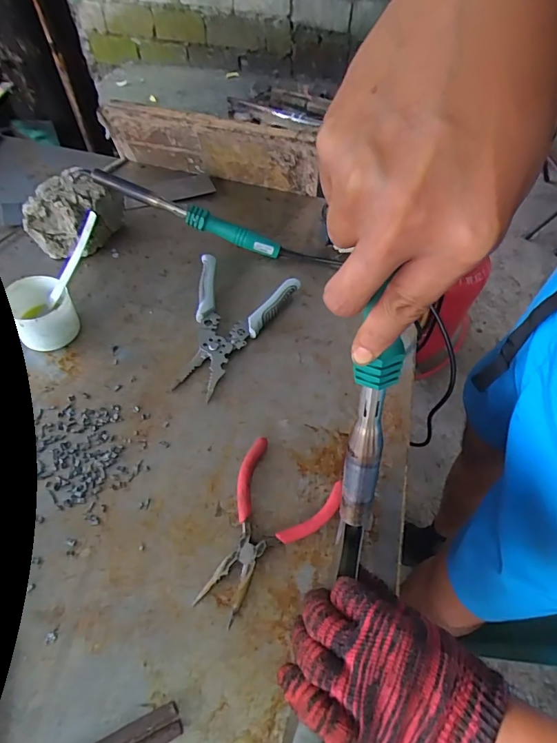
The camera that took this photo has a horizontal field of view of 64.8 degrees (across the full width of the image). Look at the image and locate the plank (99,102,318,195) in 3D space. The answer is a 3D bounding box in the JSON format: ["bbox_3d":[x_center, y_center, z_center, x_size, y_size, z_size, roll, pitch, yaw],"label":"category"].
[{"bbox_3d":[-0.099,-0.330,0.654,0.311,0.109,0.032,12,54,4],"label":"plank"}]

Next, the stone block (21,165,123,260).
[{"bbox_3d":[-0.260,-0.198,0.559,0.082,0.073,0.099,20,55,10],"label":"stone block"}]

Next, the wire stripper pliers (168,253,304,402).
[{"bbox_3d":[-0.073,-0.060,0.508,0.116,0.025,0.191,24,56,12],"label":"wire stripper pliers"}]

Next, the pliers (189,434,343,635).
[{"bbox_3d":[-0.013,0.136,0.378,0.091,0.012,0.143,26,56,13],"label":"pliers"}]

